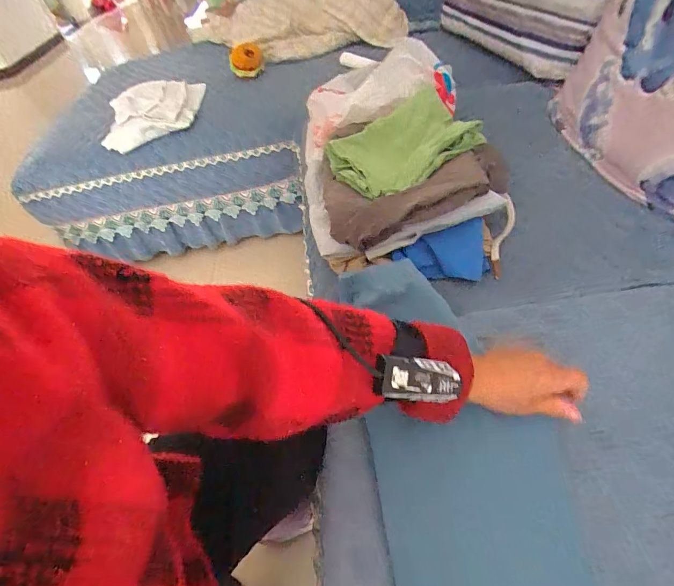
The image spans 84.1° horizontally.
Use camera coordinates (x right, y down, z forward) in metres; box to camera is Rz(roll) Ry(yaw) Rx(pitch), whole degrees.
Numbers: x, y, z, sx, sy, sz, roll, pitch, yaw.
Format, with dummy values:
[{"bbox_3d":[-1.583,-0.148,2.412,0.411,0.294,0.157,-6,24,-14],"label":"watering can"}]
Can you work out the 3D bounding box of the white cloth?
[{"bbox_3d":[-0.500,-0.515,1.040,0.232,0.075,0.285,-5,49,8],"label":"white cloth"}]

